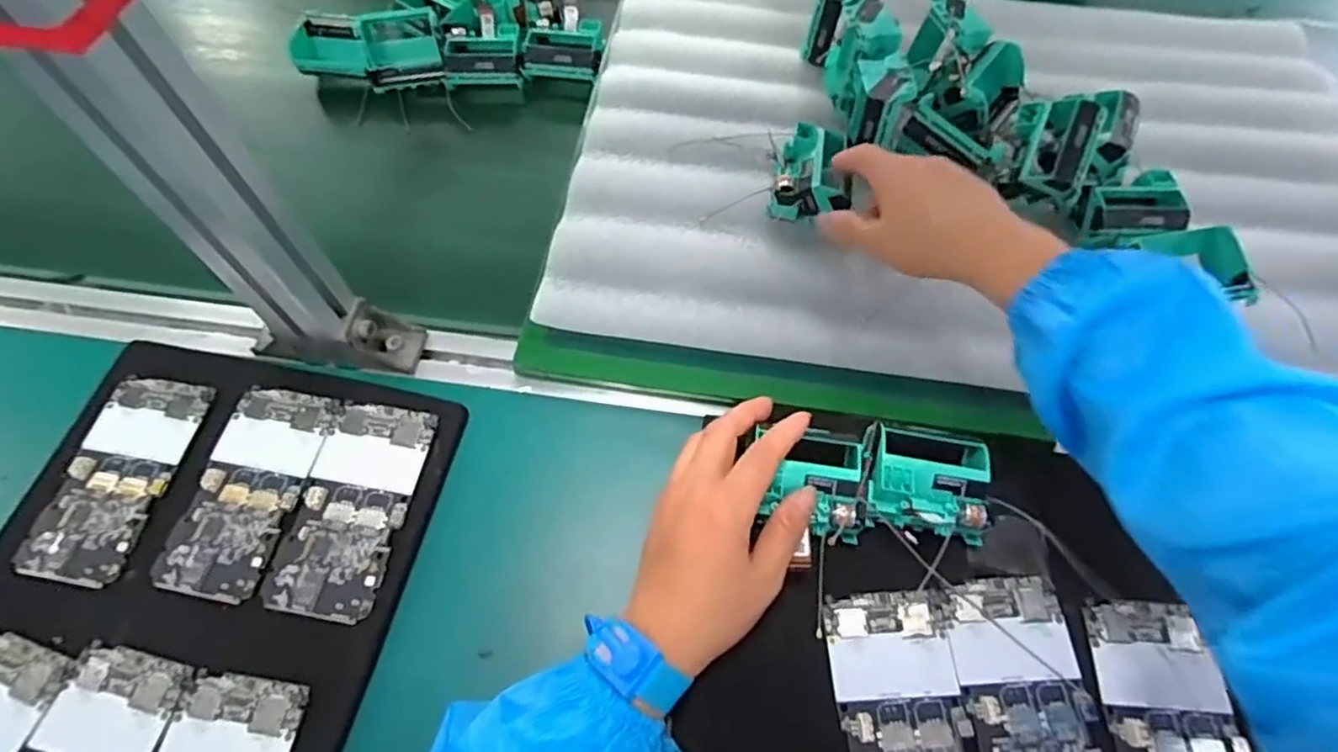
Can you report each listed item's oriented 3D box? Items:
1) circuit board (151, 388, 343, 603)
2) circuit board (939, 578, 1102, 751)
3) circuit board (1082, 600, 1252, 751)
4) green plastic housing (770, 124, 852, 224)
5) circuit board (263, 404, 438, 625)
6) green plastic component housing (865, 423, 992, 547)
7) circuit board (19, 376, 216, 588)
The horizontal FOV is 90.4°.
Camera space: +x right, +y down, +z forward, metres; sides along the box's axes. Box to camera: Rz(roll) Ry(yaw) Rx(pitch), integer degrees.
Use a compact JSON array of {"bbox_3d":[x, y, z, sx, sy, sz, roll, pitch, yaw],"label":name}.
[{"bbox_3d":[-0.261,0.068,0.412,0.069,0.008,0.131,10,63,4],"label":"circuit board"},{"bbox_3d":[0.191,0.176,0.353,0.066,0.007,0.129,-3,63,-2],"label":"circuit board"},{"bbox_3d":[0.264,0.187,0.347,0.064,0.010,0.129,4,63,1],"label":"circuit board"},{"bbox_3d":[0.109,-0.149,0.496,0.054,0.031,0.067,12,61,5],"label":"green plastic housing"},{"bbox_3d":[-0.195,0.079,0.409,0.066,0.010,0.130,9,63,4],"label":"circuit board"},{"bbox_3d":[0.151,0.059,0.389,0.068,0.033,0.057,9,63,4],"label":"green plastic component housing"},{"bbox_3d":[-0.346,0.061,0.418,0.067,0.004,0.131,5,63,2],"label":"circuit board"}]

